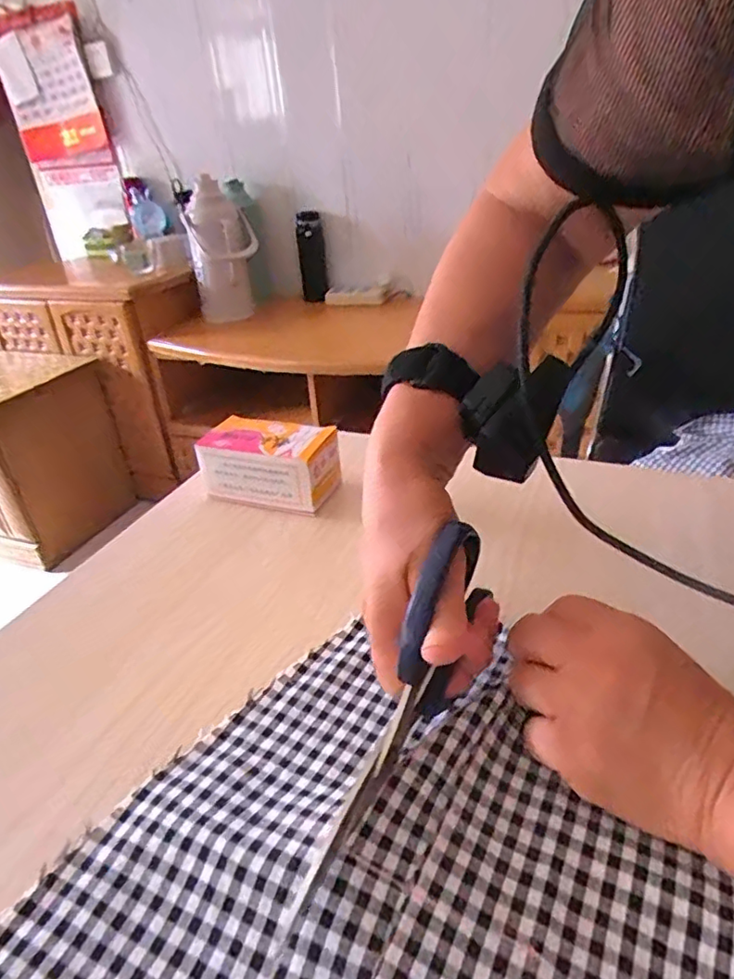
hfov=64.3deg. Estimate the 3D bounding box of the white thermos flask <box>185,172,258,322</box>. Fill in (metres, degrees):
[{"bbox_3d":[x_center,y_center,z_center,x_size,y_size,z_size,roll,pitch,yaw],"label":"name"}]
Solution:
[{"bbox_3d":[-0.374,-0.609,1.526,0.168,0.322,0.170,-9,32,-7],"label":"white thermos flask"}]

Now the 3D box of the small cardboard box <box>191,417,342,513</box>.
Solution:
[{"bbox_3d":[-0.081,-0.021,0.502,0.115,0.062,0.058,6,33,18],"label":"small cardboard box"}]

